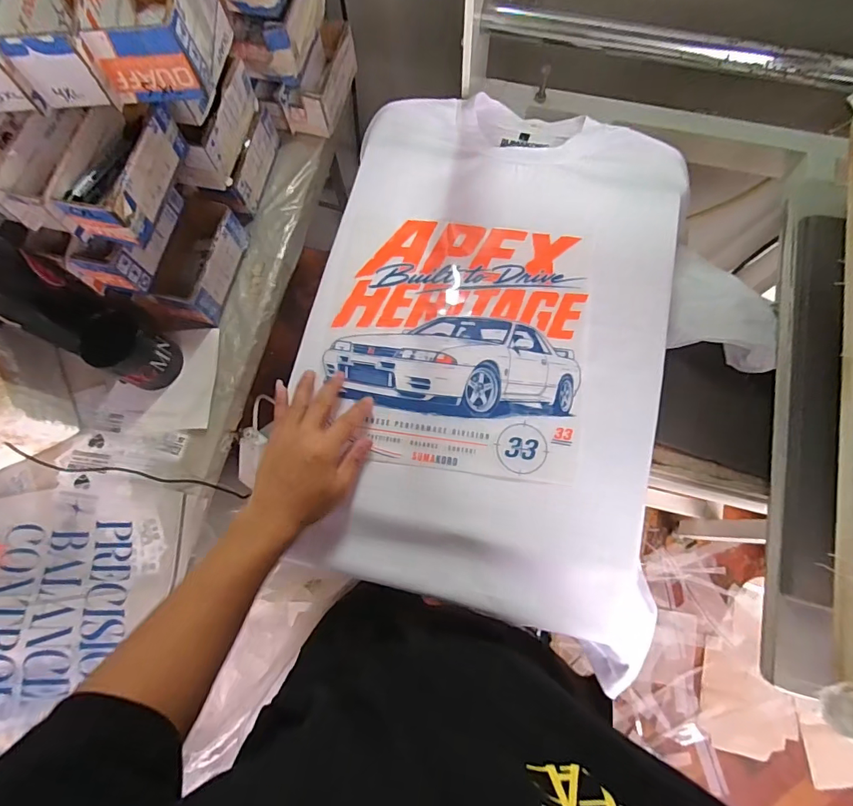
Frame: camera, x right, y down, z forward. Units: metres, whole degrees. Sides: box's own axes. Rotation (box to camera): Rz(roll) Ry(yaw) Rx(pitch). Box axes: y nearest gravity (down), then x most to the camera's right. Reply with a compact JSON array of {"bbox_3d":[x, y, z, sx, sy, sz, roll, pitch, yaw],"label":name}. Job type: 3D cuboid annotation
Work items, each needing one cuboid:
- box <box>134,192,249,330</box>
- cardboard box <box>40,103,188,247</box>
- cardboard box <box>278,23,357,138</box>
[{"bbox_3d":[-0.326,-0.202,0.664,0.087,0.071,0.199,15,76,5],"label":"box"},{"bbox_3d":[-0.344,-0.262,0.520,0.074,0.070,0.154,9,76,3],"label":"cardboard box"},{"bbox_3d":[-0.171,-0.518,0.743,0.081,0.070,0.173,16,76,5],"label":"cardboard box"}]

